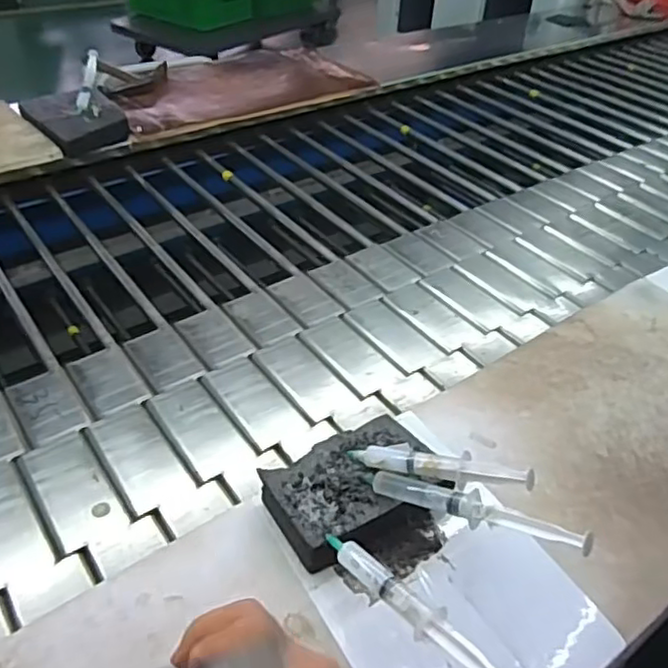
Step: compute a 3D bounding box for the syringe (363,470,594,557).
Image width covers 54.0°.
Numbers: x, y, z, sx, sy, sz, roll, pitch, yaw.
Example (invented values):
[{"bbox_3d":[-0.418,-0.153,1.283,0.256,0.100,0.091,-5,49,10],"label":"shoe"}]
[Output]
[{"bbox_3d":[0.090,0.117,0.448,0.169,0.017,0.020,7,32,40],"label":"syringe"}]

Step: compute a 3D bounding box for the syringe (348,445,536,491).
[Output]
[{"bbox_3d":[0.075,0.095,0.479,0.143,0.012,0.021,1,32,32],"label":"syringe"}]

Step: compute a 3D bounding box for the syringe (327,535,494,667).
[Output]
[{"bbox_3d":[0.046,0.165,0.404,0.021,0.028,0.146,-24,44,-31],"label":"syringe"}]

